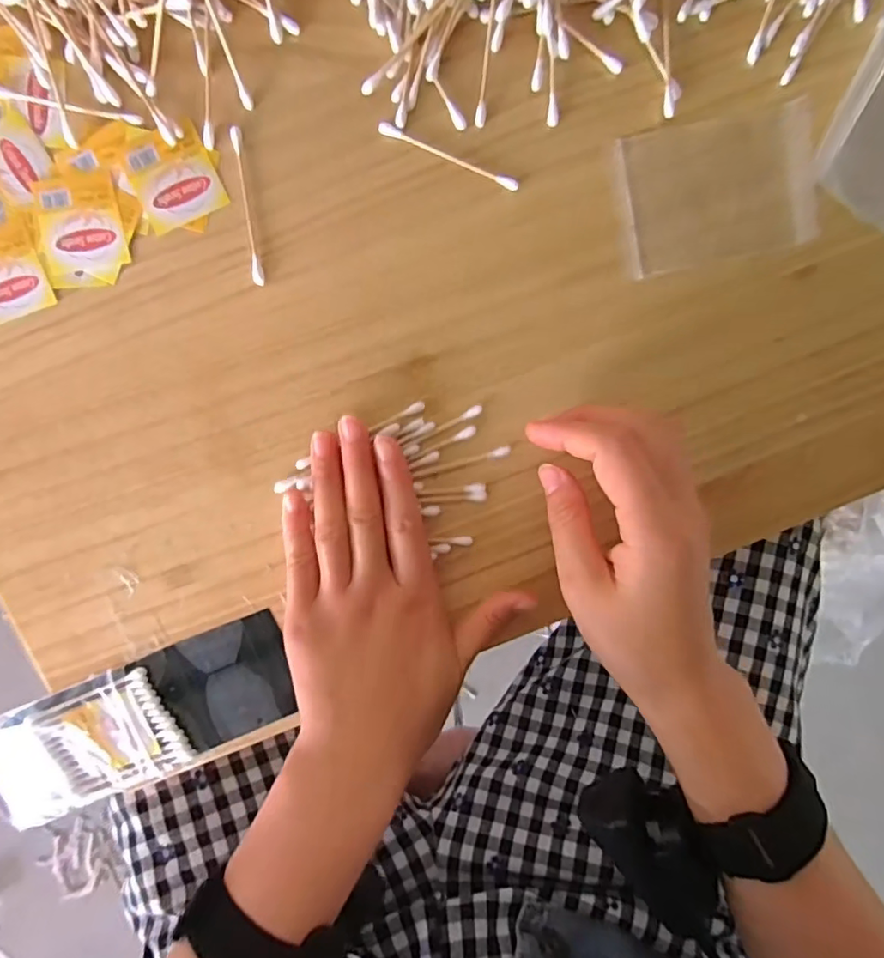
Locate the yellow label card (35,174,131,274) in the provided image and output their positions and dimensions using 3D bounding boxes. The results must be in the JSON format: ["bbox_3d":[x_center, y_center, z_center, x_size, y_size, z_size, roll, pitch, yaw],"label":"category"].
[{"bbox_3d":[-0.172,-0.120,0.264,0.039,0.004,0.041,-7,99,-2],"label":"yellow label card"}]

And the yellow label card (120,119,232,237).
[{"bbox_3d":[-0.126,-0.143,0.263,0.039,0.004,0.040,-20,99,0],"label":"yellow label card"}]

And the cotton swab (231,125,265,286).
[{"bbox_3d":[-0.093,-0.130,0.266,0.006,0.004,0.071,-6,99,-2],"label":"cotton swab"}]

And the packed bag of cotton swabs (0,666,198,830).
[{"bbox_3d":[-0.198,0.147,0.301,0.109,0.007,0.065,-24,99,1],"label":"packed bag of cotton swabs"}]

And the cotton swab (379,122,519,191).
[{"bbox_3d":[0.004,-0.155,0.267,0.071,0.004,0.005,20,97,-5],"label":"cotton swab"}]

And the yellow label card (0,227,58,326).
[{"bbox_3d":[-0.210,-0.097,0.267,0.036,0.004,0.039,-17,99,0],"label":"yellow label card"}]

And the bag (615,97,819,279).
[{"bbox_3d":[0.135,-0.142,0.274,0.091,0.004,0.066,-11,97,3],"label":"bag"}]

